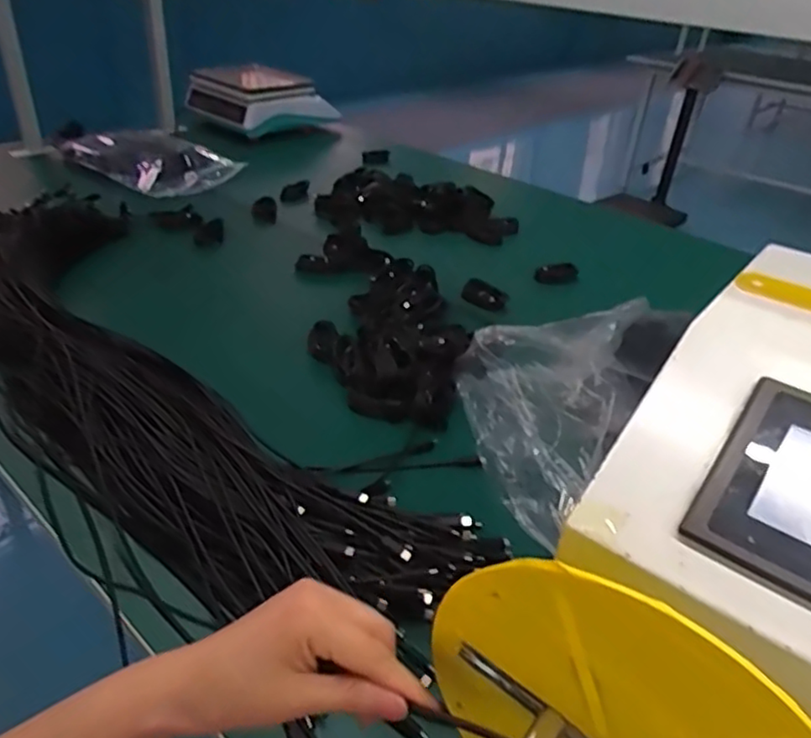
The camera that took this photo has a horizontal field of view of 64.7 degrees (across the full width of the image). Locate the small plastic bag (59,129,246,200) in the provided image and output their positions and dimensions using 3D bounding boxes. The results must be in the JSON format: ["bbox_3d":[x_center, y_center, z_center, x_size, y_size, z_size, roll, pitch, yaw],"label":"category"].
[{"bbox_3d":[-0.526,-0.436,1.332,0.312,0.059,0.243,21,37,23],"label":"small plastic bag"}]

